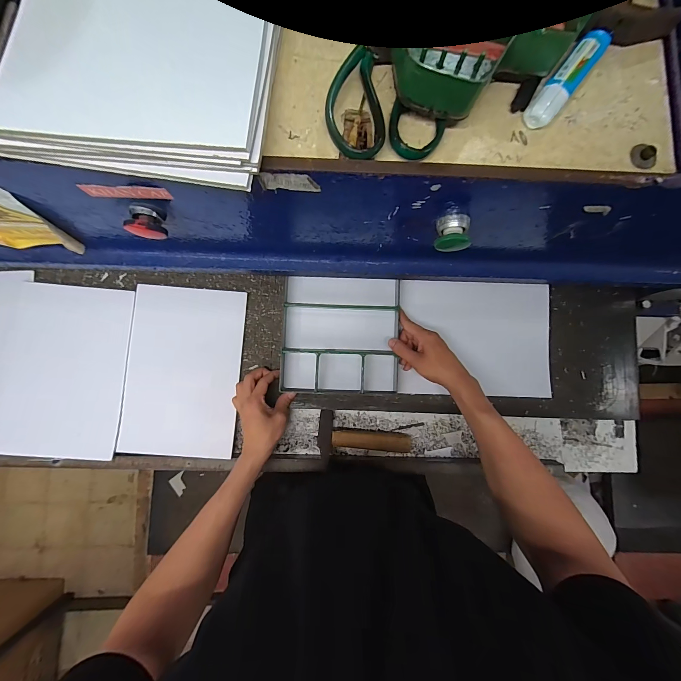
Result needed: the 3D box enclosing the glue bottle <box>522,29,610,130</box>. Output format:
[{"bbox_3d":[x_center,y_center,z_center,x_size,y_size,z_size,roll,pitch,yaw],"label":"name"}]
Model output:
[{"bbox_3d":[0.198,-0.229,0.268,0.022,0.018,0.107,38,84,2],"label":"glue bottle"}]

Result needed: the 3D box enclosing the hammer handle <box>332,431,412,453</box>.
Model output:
[{"bbox_3d":[0.057,0.186,0.566,0.143,0.032,0.030,4,84,-2],"label":"hammer handle"}]

